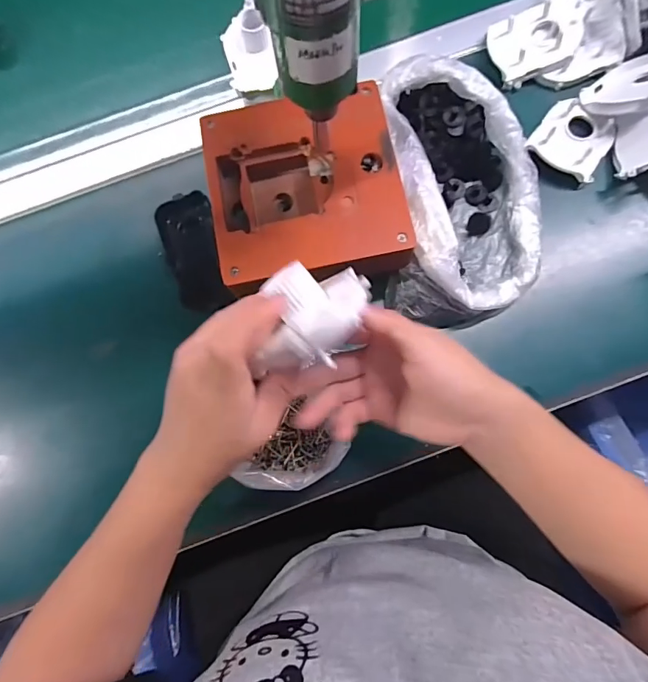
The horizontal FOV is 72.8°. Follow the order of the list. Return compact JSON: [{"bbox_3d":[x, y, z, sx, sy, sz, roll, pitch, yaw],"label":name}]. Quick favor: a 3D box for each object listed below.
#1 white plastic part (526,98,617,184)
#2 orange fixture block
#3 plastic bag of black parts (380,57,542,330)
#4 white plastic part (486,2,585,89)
[{"bbox_3d":[0.229,-0.187,0.402,0.064,0.016,0.060,32,82,8],"label":"white plastic part"},{"bbox_3d":[-0.014,-0.120,0.376,0.147,0.063,0.159,-10,78,1],"label":"orange fixture block"},{"bbox_3d":[0.124,-0.124,0.386,0.137,0.057,0.229,-2,79,2],"label":"plastic bag of black parts"},{"bbox_3d":[0.203,-0.288,0.422,0.081,0.020,0.062,-15,78,0],"label":"white plastic part"}]

